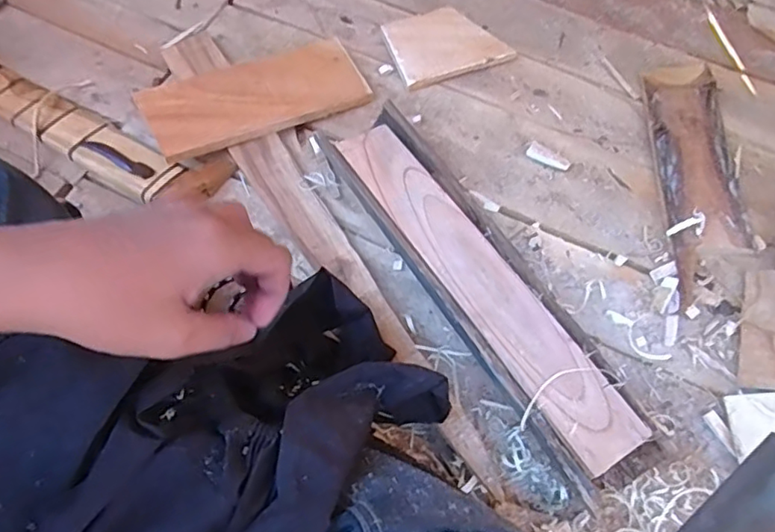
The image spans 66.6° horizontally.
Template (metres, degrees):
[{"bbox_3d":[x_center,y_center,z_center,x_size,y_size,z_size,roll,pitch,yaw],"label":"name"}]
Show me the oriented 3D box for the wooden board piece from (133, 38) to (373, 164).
[{"bbox_3d":[-0.143,-0.189,0.651,0.238,0.013,0.098,-23,72,-18],"label":"wooden board piece"}]

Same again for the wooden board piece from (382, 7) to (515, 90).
[{"bbox_3d":[0.069,-0.266,0.707,0.132,0.017,0.093,-20,67,-11],"label":"wooden board piece"}]

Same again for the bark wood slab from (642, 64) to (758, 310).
[{"bbox_3d":[0.338,-0.104,0.643,0.083,0.024,0.301,4,65,0],"label":"bark wood slab"}]

